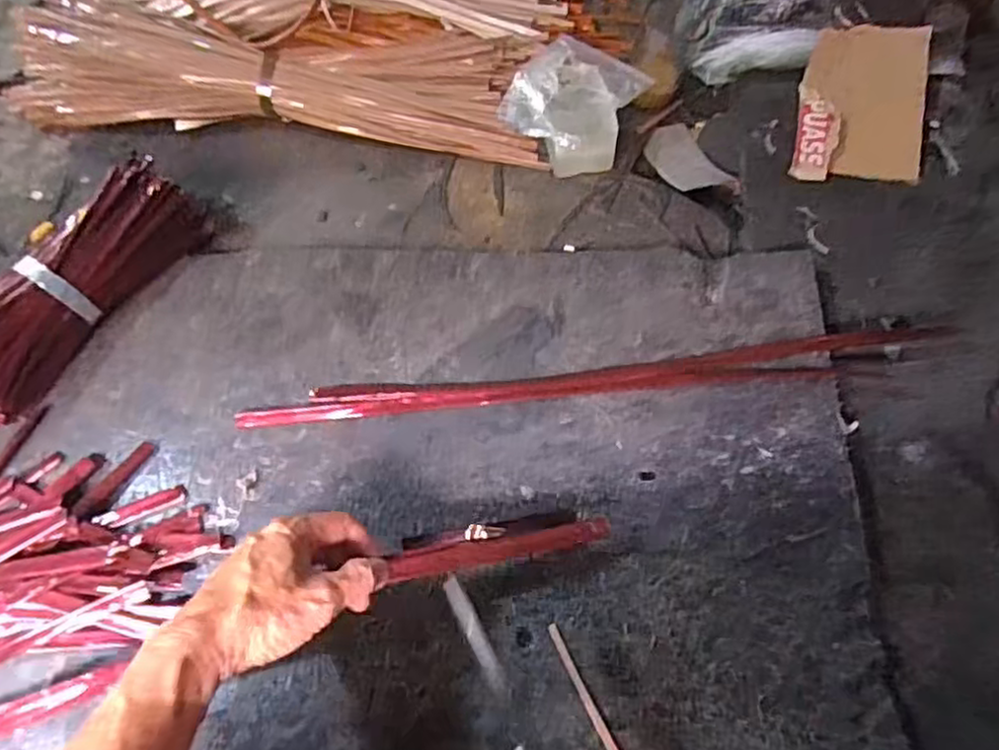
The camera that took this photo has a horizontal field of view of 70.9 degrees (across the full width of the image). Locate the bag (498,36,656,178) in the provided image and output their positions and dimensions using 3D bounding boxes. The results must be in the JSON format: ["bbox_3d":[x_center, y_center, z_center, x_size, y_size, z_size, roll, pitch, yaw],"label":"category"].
[{"bbox_3d":[0.071,-0.271,0.700,0.128,0.052,0.126,28,66,8],"label":"bag"}]

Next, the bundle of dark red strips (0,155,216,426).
[{"bbox_3d":[-0.360,-0.071,0.589,0.069,0.073,0.247,34,67,11],"label":"bundle of dark red strips"}]

